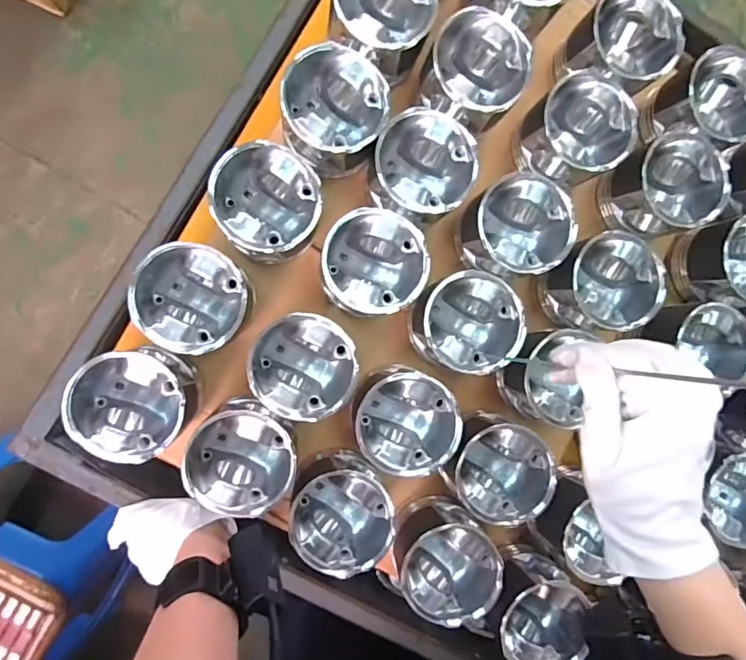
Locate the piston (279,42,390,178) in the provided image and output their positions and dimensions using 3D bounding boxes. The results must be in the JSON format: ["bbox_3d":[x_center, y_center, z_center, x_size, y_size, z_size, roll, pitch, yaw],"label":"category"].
[{"bbox_3d":[-0.039,-0.204,0.473,0.097,0.083,0.094,0,90,-8],"label":"piston"}]

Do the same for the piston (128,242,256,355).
[{"bbox_3d":[-0.159,-0.027,0.458,0.097,0.079,0.095,0,90,-8],"label":"piston"}]

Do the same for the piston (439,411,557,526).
[{"bbox_3d":[0.120,0.133,0.492,0.097,0.069,0.087,40,85,-6],"label":"piston"}]

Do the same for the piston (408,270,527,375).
[{"bbox_3d":[0.086,-0.006,0.486,0.096,0.070,0.092,0,90,-8],"label":"piston"}]

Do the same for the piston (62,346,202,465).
[{"bbox_3d":[-0.210,0.062,0.448,0.089,0.068,0.097,0,90,-8],"label":"piston"}]

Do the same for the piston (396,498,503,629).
[{"bbox_3d":[0.068,0.222,0.494,0.091,0.099,0.088,0,90,-8],"label":"piston"}]

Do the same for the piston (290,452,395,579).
[{"bbox_3d":[-0.033,0.170,0.488,0.093,0.090,0.094,-23,93,-7],"label":"piston"}]

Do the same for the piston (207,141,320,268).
[{"bbox_3d":[-0.096,-0.115,0.467,0.092,0.083,0.097,0,90,-8],"label":"piston"}]

